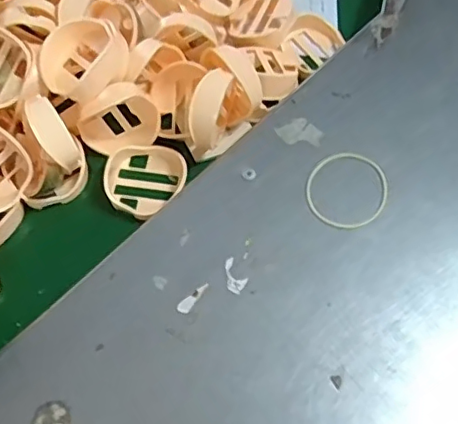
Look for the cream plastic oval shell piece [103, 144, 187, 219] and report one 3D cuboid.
[{"bbox_3d":[-0.059,-0.022,0.410,0.056,0.017,0.054,-9,63,-7],"label":"cream plastic oval shell piece"}]

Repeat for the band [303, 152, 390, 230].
[{"bbox_3d":[0.079,-0.015,0.387,0.054,0.005,0.056,1,62,-2],"label":"band"}]

